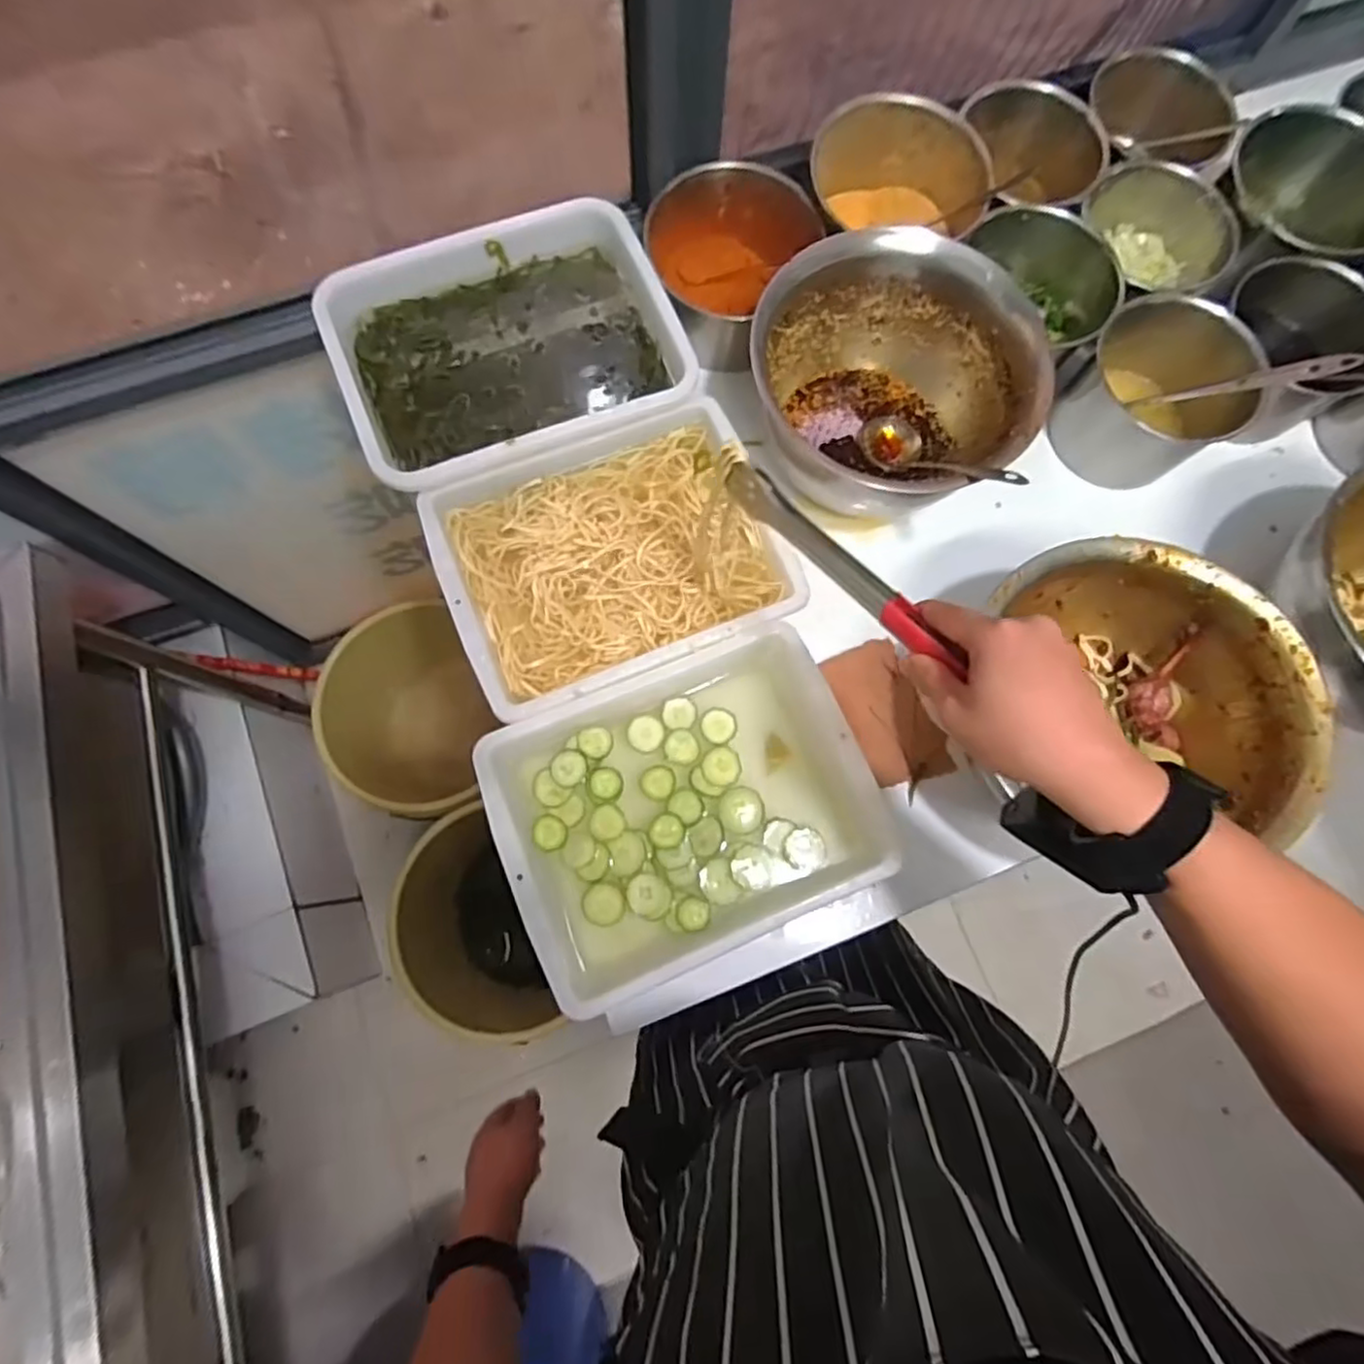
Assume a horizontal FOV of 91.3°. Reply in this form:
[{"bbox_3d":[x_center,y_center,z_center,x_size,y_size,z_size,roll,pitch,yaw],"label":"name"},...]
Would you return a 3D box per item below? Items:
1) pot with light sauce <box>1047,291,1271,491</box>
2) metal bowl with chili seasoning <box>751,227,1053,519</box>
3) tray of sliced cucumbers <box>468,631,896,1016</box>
[{"bbox_3d":[0.506,-0.313,0.724,0.156,0.115,0.159,0,76,-2],"label":"pot with light sauce"},{"bbox_3d":[0.209,-0.300,0.669,0.261,0.194,0.241,0,76,-2],"label":"metal bowl with chili seasoning"},{"bbox_3d":[0.005,0.114,0.611,0.311,0.070,0.246,-22,78,-7],"label":"tray of sliced cucumbers"}]

